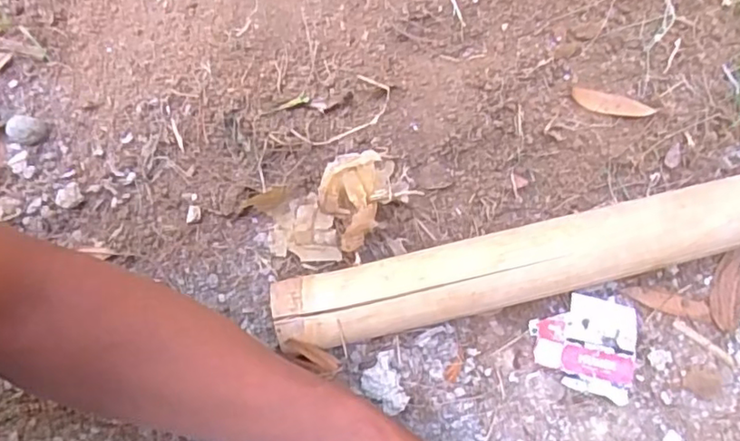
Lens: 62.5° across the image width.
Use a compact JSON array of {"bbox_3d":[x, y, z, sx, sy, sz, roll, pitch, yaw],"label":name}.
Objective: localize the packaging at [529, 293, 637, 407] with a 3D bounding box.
[{"bbox_3d":[0.169,0.098,0.485,0.079,0.012,0.075,13,72,1],"label":"packaging"}]

